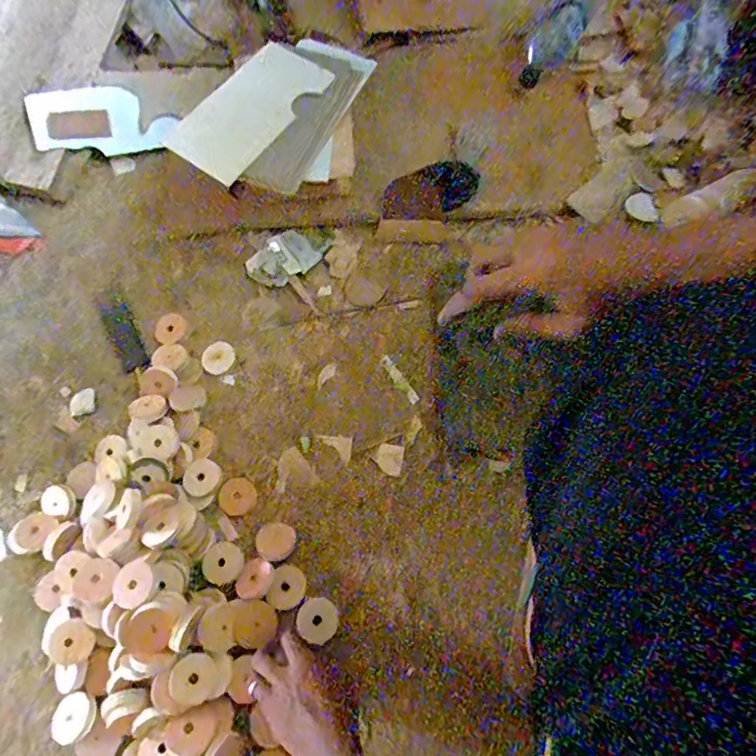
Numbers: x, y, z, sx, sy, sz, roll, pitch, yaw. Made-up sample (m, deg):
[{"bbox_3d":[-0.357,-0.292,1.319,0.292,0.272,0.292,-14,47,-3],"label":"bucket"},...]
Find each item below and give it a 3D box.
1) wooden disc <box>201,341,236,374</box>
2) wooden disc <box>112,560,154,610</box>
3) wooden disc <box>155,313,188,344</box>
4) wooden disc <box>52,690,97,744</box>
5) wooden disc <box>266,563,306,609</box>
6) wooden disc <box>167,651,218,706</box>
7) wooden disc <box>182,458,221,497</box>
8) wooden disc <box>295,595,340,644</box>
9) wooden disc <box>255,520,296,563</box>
[{"bbox_3d":[-0.240,-0.030,0.747,0.043,0.004,0.048,40,83,-5],"label":"wooden disc"},{"bbox_3d":[-0.286,0.241,0.579,0.042,0.009,0.053,-5,52,-17],"label":"wooden disc"},{"bbox_3d":[-0.321,-0.076,0.768,0.046,0.004,0.050,-1,69,2],"label":"wooden disc"},{"bbox_3d":[-0.356,0.394,0.576,0.058,0.012,0.051,-15,38,11],"label":"wooden disc"},{"bbox_3d":[-0.115,0.268,0.635,0.045,0.004,0.053,13,51,8],"label":"wooden disc"},{"bbox_3d":[-0.209,0.340,0.561,0.049,0.004,0.050,6,72,-19],"label":"wooden disc"},{"bbox_3d":[-0.242,0.136,0.680,0.044,0.004,0.050,37,61,-1],"label":"wooden disc"},{"bbox_3d":[-0.074,0.297,0.609,0.051,0.004,0.049,0,47,0],"label":"wooden disc"},{"bbox_3d":[-0.138,0.219,0.668,0.051,0.011,0.049,-1,69,2],"label":"wooden disc"}]

